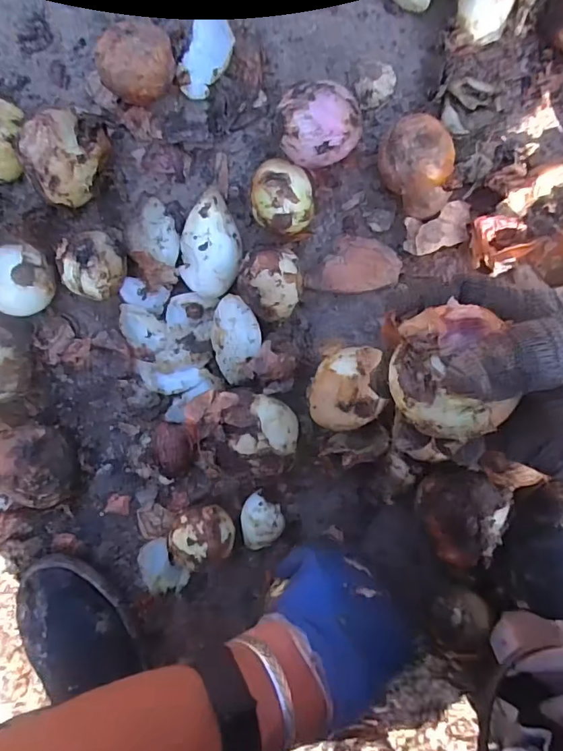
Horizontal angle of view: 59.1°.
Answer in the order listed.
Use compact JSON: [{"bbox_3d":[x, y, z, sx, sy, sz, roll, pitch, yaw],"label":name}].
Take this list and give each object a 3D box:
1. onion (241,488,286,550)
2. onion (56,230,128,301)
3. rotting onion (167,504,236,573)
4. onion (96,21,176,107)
[{"bbox_3d":[-0.018,0.133,0.446,0.039,0.024,0.051,16,99,4],"label":"onion"},{"bbox_3d":[-0.156,-0.093,0.420,0.050,0.041,0.052,1,97,6],"label":"onion"},{"bbox_3d":[-0.067,0.136,0.436,0.051,0.047,0.047,-13,96,8],"label":"rotting onion"},{"bbox_3d":[-0.112,-0.245,0.394,0.047,0.047,0.056,38,100,0],"label":"onion"}]

